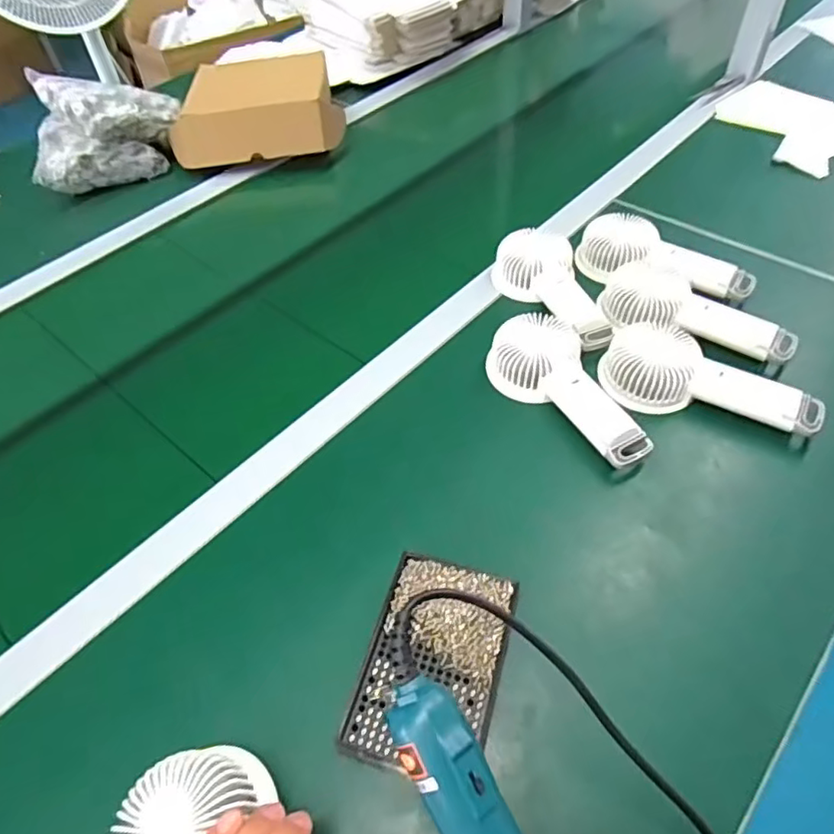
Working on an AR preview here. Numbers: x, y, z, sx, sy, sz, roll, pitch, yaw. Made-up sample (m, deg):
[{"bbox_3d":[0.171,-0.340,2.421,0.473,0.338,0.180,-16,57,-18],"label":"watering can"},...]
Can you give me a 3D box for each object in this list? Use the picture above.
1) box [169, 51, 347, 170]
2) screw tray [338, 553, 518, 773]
[{"bbox_3d":[-0.234,-0.475,0.899,0.250,0.069,0.209,-1,52,5],"label":"box"},{"bbox_3d":[0.012,0.169,0.404,0.087,0.024,0.135,11,54,14],"label":"screw tray"}]

